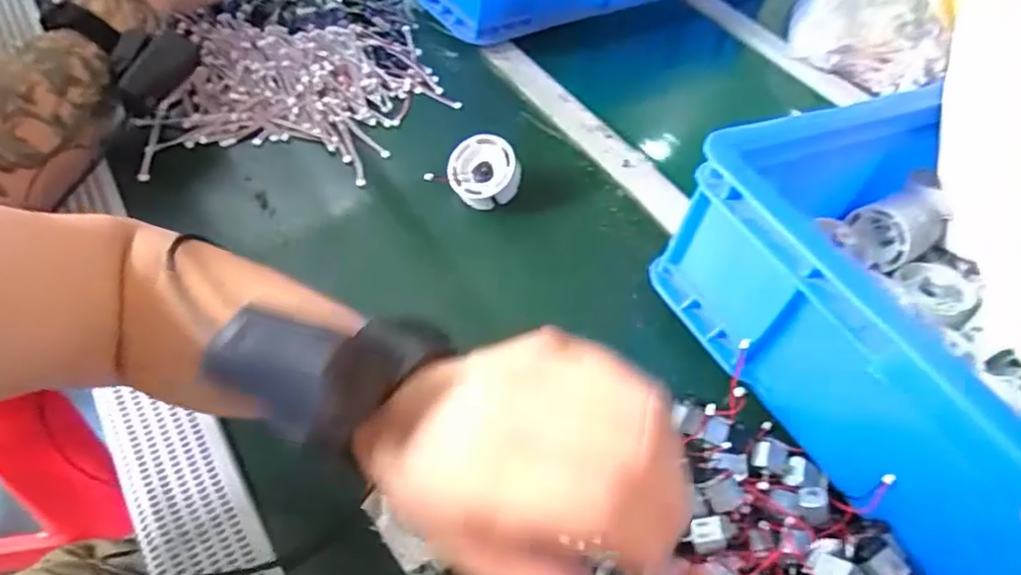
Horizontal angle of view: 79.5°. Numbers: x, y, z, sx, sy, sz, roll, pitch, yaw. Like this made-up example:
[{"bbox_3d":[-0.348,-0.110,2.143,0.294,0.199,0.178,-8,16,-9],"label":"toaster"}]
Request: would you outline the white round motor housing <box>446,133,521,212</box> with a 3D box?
[{"bbox_3d":[-0.022,-0.090,0.502,0.057,0.046,0.050,5,53,-1],"label":"white round motor housing"}]

